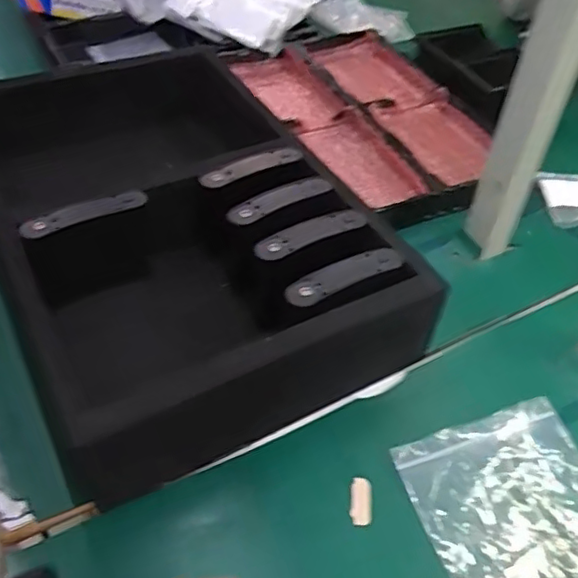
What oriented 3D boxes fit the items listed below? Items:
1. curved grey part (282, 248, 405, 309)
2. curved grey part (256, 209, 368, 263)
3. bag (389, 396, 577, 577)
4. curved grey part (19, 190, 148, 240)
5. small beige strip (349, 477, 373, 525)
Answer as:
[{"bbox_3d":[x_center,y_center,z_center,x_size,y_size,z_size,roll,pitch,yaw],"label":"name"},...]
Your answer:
[{"bbox_3d":[0.053,-0.013,0.573,0.123,0.011,0.029,-22,52,-22],"label":"curved grey part"},{"bbox_3d":[0.021,-0.058,0.607,0.126,0.011,0.031,-24,53,-23],"label":"curved grey part"},{"bbox_3d":[0.225,0.233,0.512,0.176,0.012,0.273,-14,49,-16],"label":"bag"},{"bbox_3d":[-0.206,-0.078,0.613,0.126,0.009,0.024,-23,52,-23],"label":"curved grey part"},{"bbox_3d":[0.064,0.191,0.544,0.019,0.008,0.041,4,47,0],"label":"small beige strip"}]

